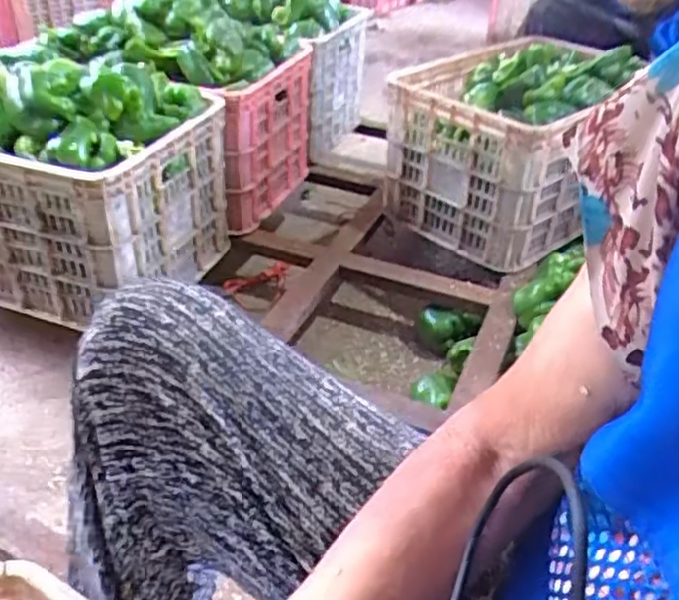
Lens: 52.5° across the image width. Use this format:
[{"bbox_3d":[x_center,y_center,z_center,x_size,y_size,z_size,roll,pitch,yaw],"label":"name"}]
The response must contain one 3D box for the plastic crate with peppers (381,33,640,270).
[{"bbox_3d":[0.358,-0.336,1.447,0.375,0.291,0.508,29,42,29],"label":"plastic crate with peppers"}]

